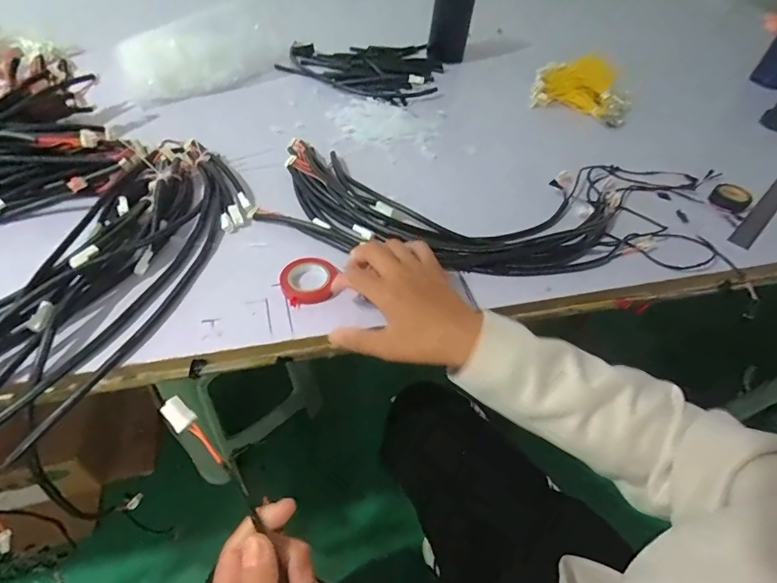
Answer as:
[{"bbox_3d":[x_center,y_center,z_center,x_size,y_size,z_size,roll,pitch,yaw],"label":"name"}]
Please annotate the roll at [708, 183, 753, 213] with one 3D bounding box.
[{"bbox_3d":[0.479,-0.131,0.594,0.047,0.023,0.038,37,55,24],"label":"roll"}]

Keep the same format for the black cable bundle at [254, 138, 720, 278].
[{"bbox_3d":[0.134,-0.110,0.552,0.549,0.032,0.225,5,48,-1],"label":"black cable bundle"}]

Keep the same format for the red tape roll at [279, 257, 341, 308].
[{"bbox_3d":[-0.086,-0.011,0.450,0.057,0.014,0.060,3,44,-3],"label":"red tape roll"}]

